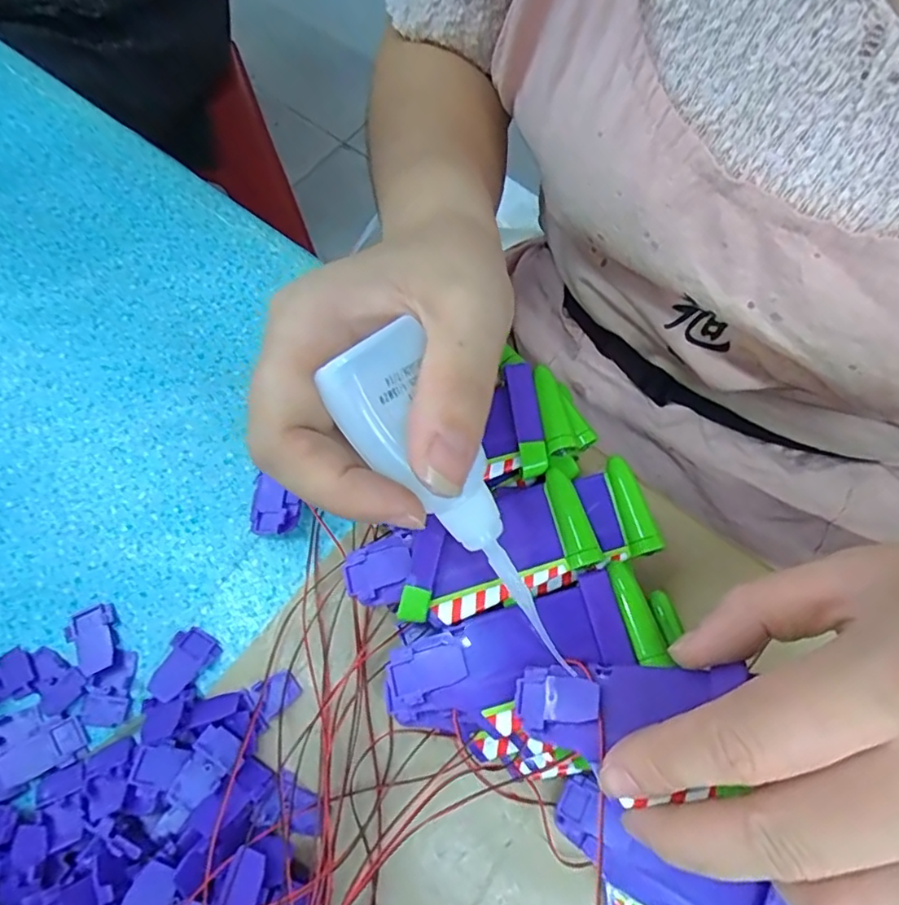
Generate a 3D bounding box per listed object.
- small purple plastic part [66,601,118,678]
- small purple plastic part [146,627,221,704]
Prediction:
[{"bbox_3d":[-0.138,0.072,0.230,0.017,0.004,0.026,-24,70,-11],"label":"small purple plastic part"},{"bbox_3d":[-0.104,0.080,0.227,0.017,0.007,0.026,35,71,12],"label":"small purple plastic part"}]

